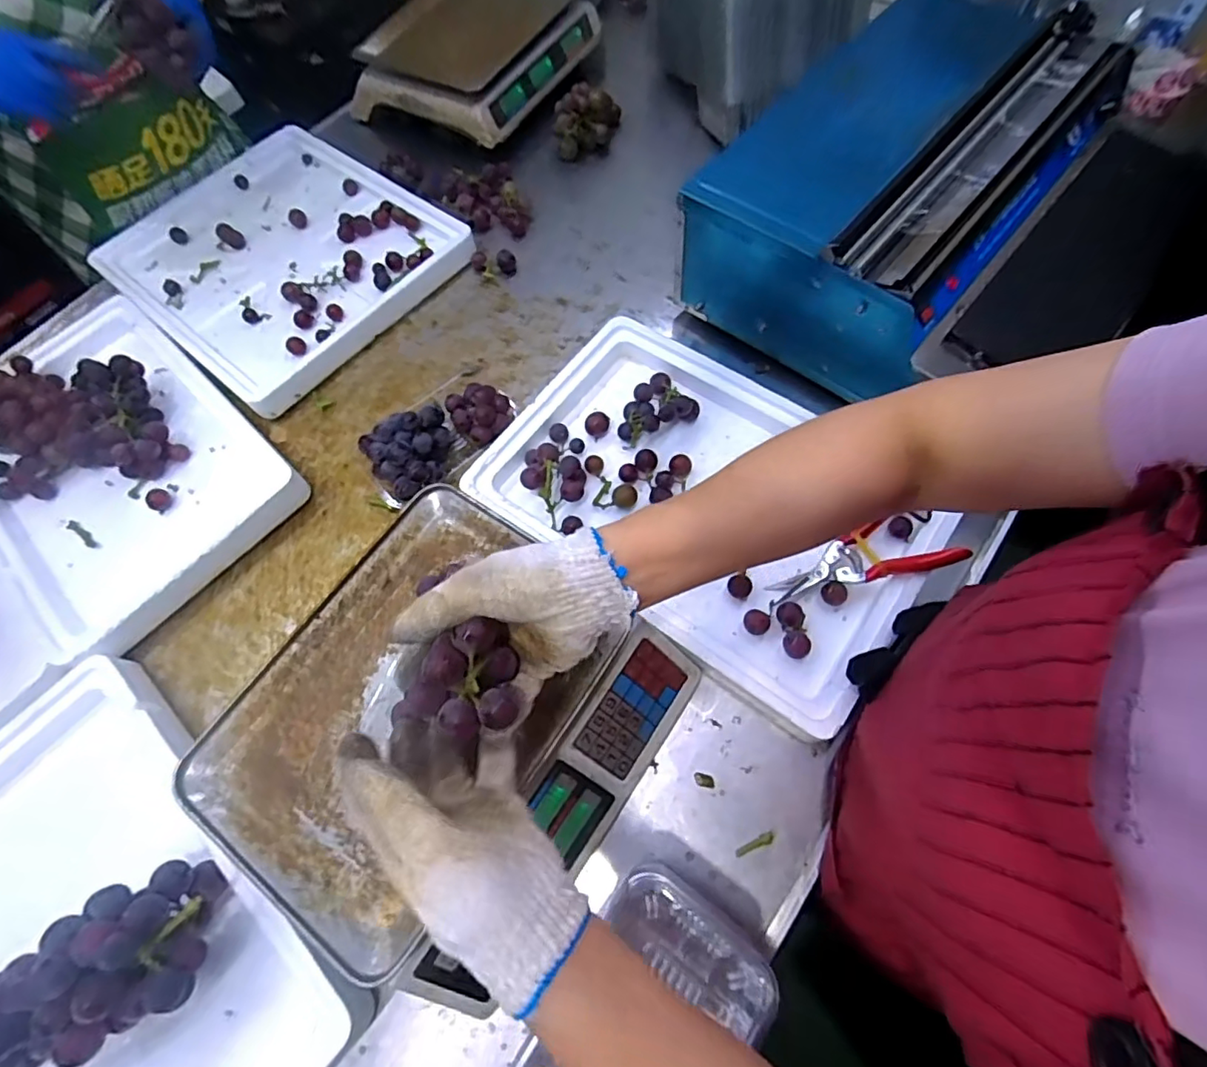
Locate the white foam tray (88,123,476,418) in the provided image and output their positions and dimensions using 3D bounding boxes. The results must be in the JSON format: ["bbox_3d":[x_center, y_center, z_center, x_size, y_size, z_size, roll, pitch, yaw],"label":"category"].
[{"bbox_3d":[-0.484,-0.423,0.842,0.478,0.033,0.379,37,72,17],"label":"white foam tray"}]

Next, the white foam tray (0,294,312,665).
[{"bbox_3d":[-0.600,-0.097,0.690,0.462,0.054,0.307,39,73,18],"label":"white foam tray"}]

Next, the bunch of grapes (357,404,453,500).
[{"bbox_3d":[-0.211,-0.084,0.659,0.094,0.074,0.094,-2,66,4],"label":"bunch of grapes"}]

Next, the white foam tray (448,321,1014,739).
[{"bbox_3d":[0.112,-0.037,0.614,0.465,0.063,0.298,33,73,21],"label":"white foam tray"}]

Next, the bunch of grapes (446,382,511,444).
[{"bbox_3d":[-0.146,-0.141,0.686,0.078,0.055,0.067,31,72,17],"label":"bunch of grapes"}]

